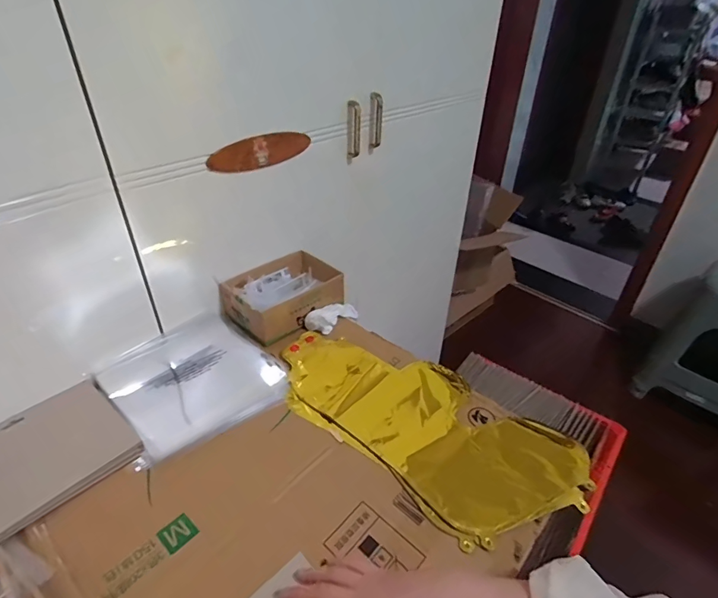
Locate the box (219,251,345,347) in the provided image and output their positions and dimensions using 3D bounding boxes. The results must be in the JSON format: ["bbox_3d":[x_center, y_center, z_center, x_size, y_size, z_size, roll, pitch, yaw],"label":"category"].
[{"bbox_3d":[-0.134,-0.014,0.773,0.189,0.062,0.150,-23,42,-31],"label":"box"}]

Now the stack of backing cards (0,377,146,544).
[{"bbox_3d":[-0.396,0.191,0.525,0.170,0.013,0.199,27,42,32],"label":"stack of backing cards"}]

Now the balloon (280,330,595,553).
[{"bbox_3d":[0.074,0.156,0.596,0.429,0.014,0.210,25,41,30],"label":"balloon"}]

